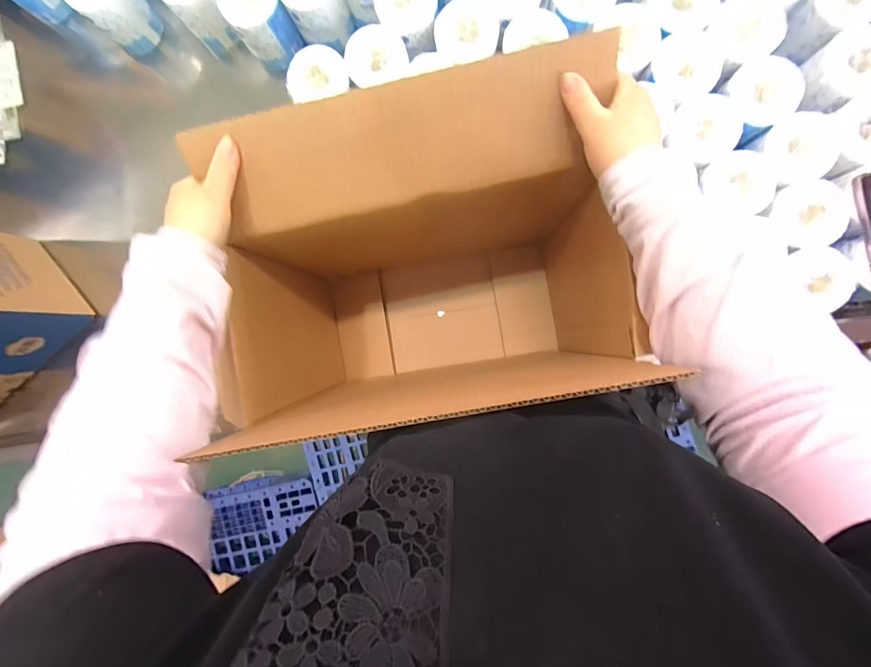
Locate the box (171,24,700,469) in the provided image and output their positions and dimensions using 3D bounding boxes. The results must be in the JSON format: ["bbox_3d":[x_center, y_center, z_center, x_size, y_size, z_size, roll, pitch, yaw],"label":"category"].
[{"bbox_3d":[-0.010,-0.065,0.516,0.419,0.388,0.301,-11,92,6],"label":"box"}]

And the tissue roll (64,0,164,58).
[{"bbox_3d":[-0.585,-0.600,0.673,0.100,0.121,0.103,-41,88,5],"label":"tissue roll"}]

